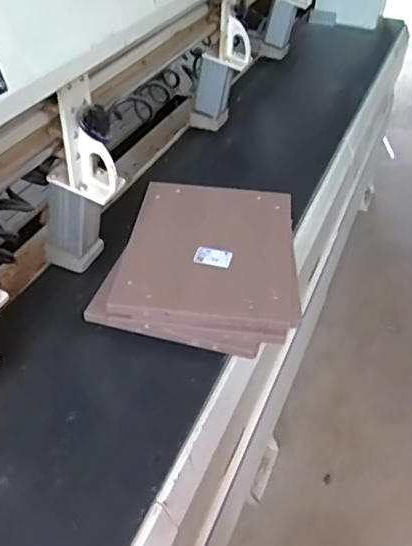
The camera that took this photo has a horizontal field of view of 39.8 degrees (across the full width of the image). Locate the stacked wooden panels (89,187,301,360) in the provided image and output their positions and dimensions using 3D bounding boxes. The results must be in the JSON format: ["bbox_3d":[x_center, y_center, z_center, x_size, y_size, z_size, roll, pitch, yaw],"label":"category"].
[{"bbox_3d":[0.010,-0.036,1.011,0.324,0.075,0.373,9,41,8],"label":"stacked wooden panels"}]

